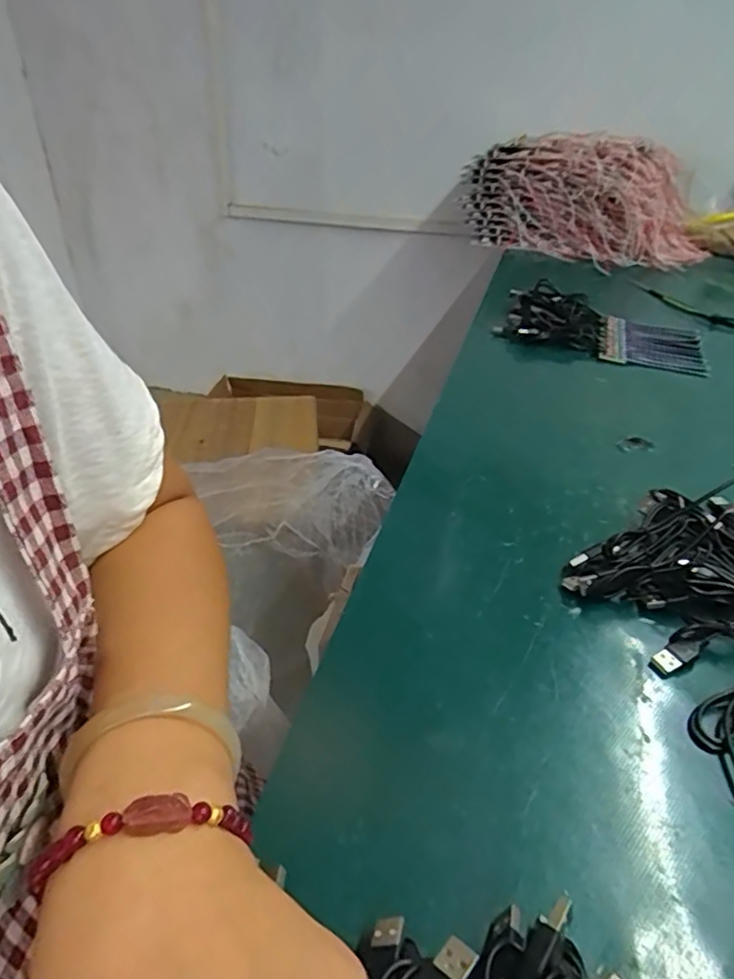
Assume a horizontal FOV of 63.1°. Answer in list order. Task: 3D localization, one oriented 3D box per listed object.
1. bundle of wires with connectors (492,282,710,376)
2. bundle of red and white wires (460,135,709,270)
[{"bbox_3d":[0.311,-0.207,0.795,0.267,0.047,0.170,22,41,26],"label":"bundle of wires with connectors"},{"bbox_3d":[0.381,-0.534,1.099,0.411,0.182,0.133,24,42,29],"label":"bundle of red and white wires"}]

